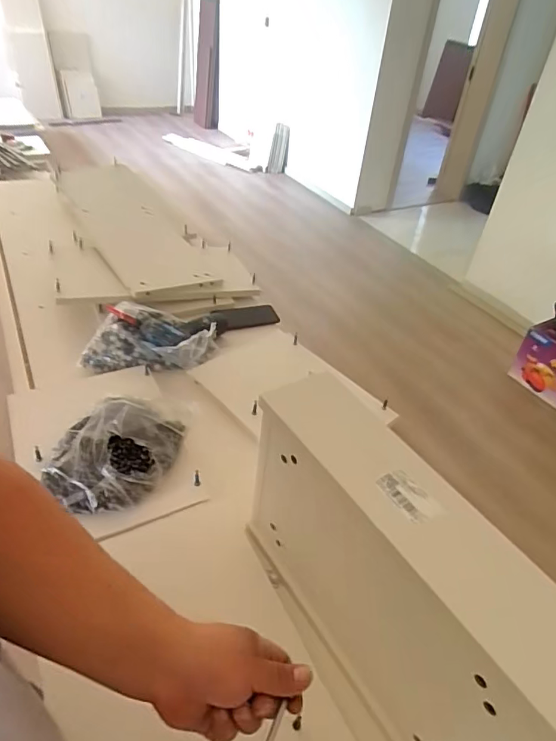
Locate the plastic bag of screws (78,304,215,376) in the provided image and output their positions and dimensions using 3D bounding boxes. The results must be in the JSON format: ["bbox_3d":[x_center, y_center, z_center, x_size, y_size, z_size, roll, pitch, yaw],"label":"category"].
[{"bbox_3d":[-0.282,-0.088,1.076,0.294,0.083,0.215,-1,41,-10],"label":"plastic bag of screws"}]

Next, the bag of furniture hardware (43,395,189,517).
[{"bbox_3d":[-0.269,0.133,0.770,0.182,0.081,0.207,10,40,4],"label":"bag of furniture hardware"}]

